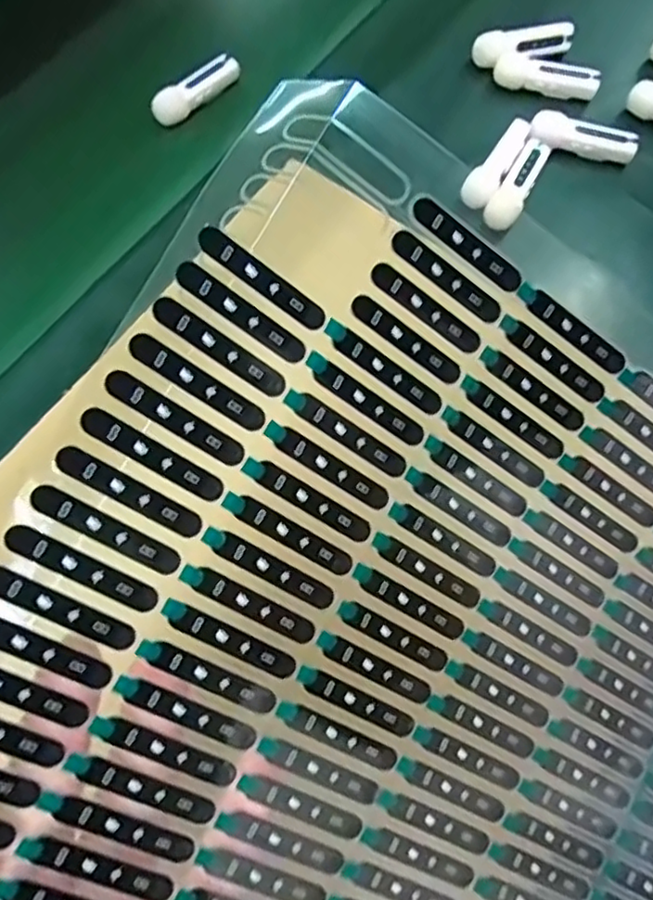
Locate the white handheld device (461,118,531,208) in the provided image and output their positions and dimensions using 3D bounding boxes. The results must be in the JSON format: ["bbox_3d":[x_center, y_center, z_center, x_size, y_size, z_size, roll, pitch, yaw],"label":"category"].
[{"bbox_3d":[0.104,-0.174,0.386,0.018,0.013,0.066,32,74,13],"label":"white handheld device"}]

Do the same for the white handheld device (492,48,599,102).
[{"bbox_3d":[0.142,-0.241,0.409,0.065,0.015,0.020,10,70,6],"label":"white handheld device"}]

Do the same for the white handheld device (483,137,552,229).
[{"bbox_3d":[0.117,-0.159,0.384,0.019,0.012,0.065,30,73,12],"label":"white handheld device"}]

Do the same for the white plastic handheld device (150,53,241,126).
[{"bbox_3d":[-0.086,-0.238,0.415,0.065,0.015,0.018,-43,74,-13],"label":"white plastic handheld device"}]

